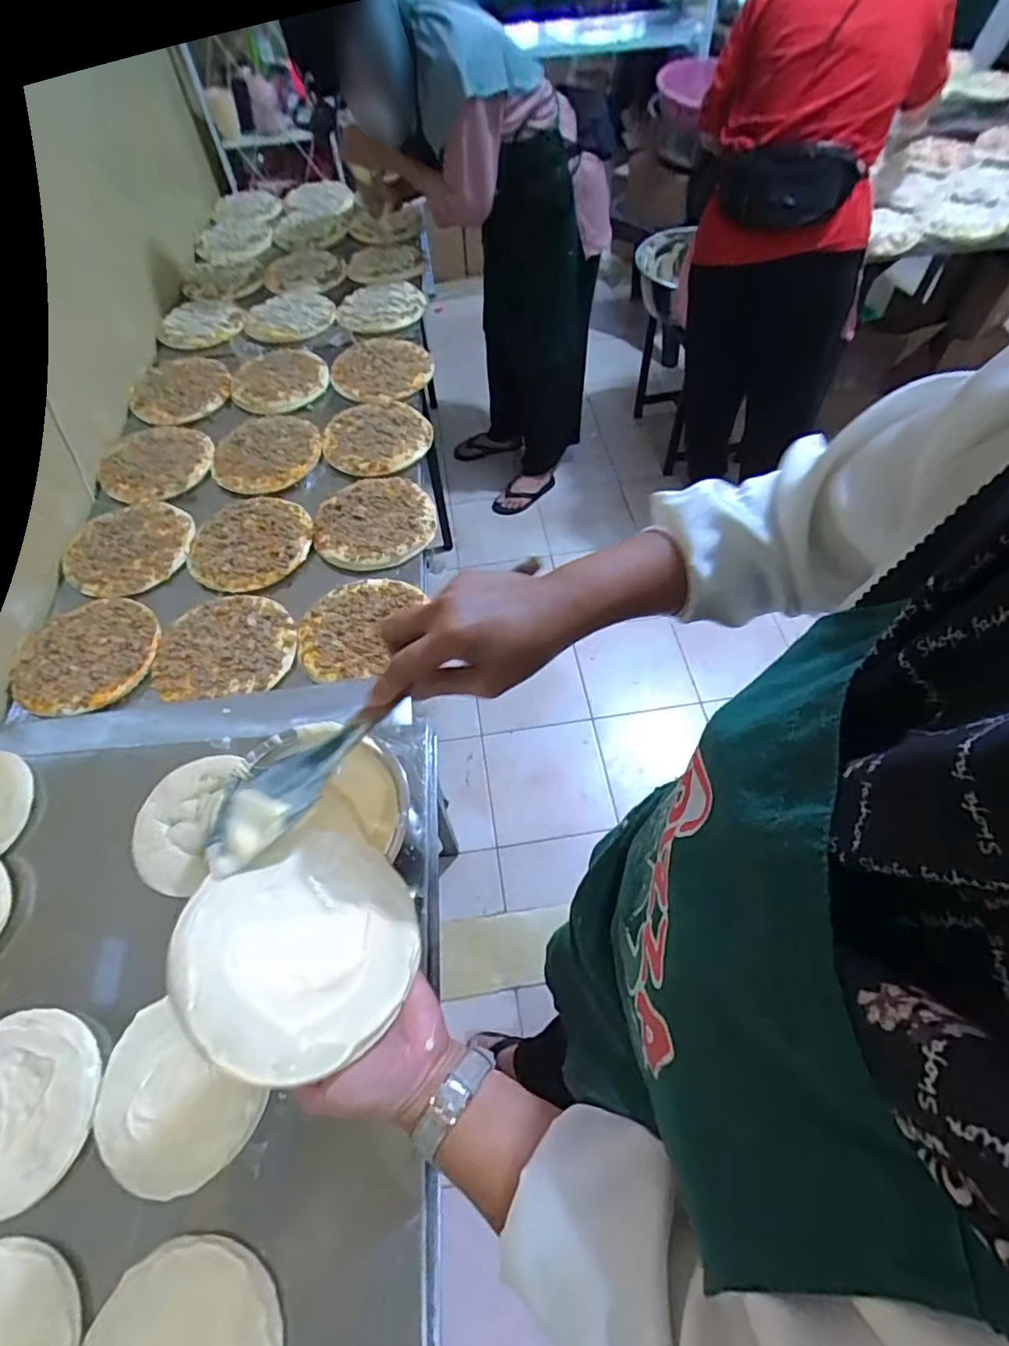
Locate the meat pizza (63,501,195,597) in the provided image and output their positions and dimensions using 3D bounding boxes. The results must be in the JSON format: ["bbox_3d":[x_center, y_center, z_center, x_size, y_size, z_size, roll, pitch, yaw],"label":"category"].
[{"bbox_3d":[-0.641,-0.214,0.996,0.182,0.024,0.210,37,68,21],"label":"meat pizza"}]

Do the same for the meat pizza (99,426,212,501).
[{"bbox_3d":[-0.671,-0.410,1.110,0.203,0.018,0.192,-1,60,2],"label":"meat pizza"}]

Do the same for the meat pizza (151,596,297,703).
[{"bbox_3d":[-0.420,-0.045,0.867,0.207,0.011,0.184,-7,60,-2],"label":"meat pizza"}]

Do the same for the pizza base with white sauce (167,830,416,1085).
[{"bbox_3d":[-0.125,0.175,0.372,0.149,0.021,0.132,-16,56,-38],"label":"pizza base with white sauce"}]

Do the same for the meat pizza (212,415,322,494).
[{"bbox_3d":[-0.465,-0.429,1.107,0.211,0.021,0.192,10,60,8],"label":"meat pizza"}]

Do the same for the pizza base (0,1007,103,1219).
[{"bbox_3d":[-0.444,0.390,0.518,0.145,0.014,0.147,-1,60,2],"label":"pizza base"}]

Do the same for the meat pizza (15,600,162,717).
[{"bbox_3d":[-0.636,-0.034,0.876,0.202,0.006,0.205,1,60,3],"label":"meat pizza"}]

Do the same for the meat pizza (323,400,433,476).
[{"bbox_3d":[-0.244,-0.455,1.112,0.199,0.028,0.212,-1,60,2],"label":"meat pizza"}]

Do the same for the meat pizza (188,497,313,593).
[{"bbox_3d":[-0.433,-0.227,0.978,0.201,0.018,0.202,-1,60,2],"label":"meat pizza"}]

